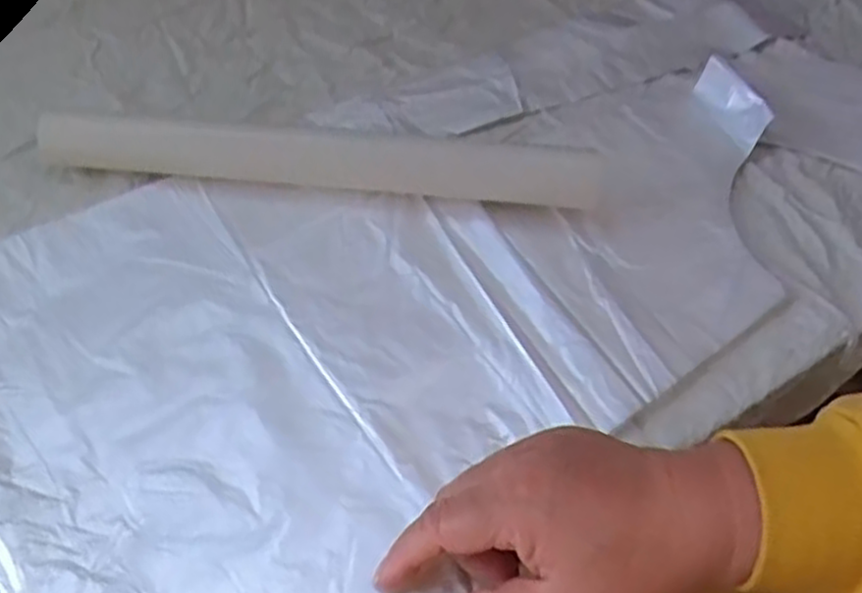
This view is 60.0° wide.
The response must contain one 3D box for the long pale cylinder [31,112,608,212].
[{"bbox_3d":[-0.069,-0.093,0.506,0.372,0.037,0.029,3,53,0],"label":"long pale cylinder"}]

